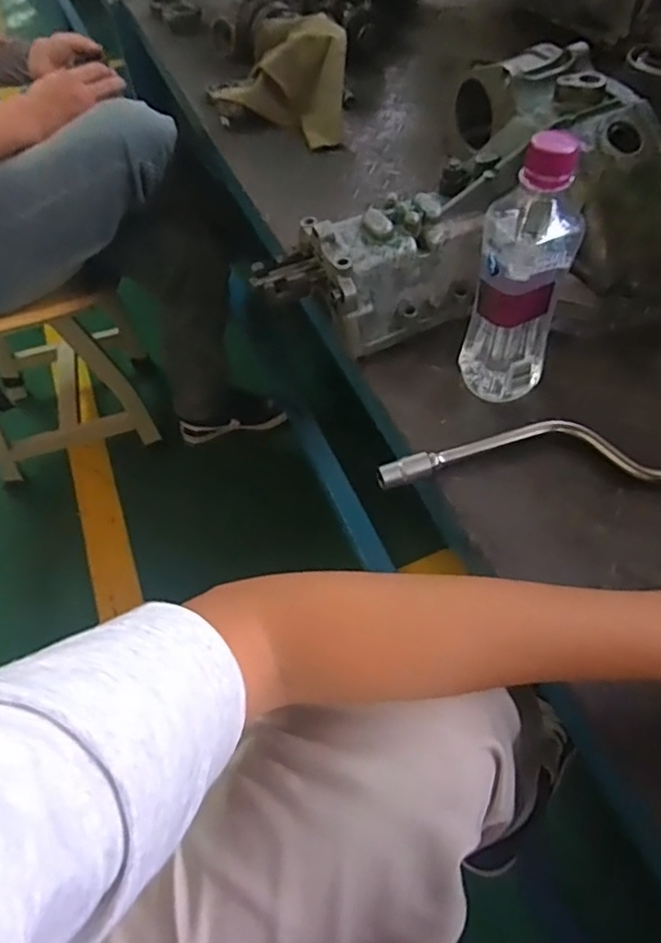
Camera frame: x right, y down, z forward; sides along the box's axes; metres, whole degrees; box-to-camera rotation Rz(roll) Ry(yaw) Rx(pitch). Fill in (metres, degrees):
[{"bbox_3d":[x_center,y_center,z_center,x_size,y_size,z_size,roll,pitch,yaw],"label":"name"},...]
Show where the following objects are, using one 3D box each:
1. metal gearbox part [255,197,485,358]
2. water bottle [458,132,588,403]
[{"bbox_3d":[0.036,-0.174,0.559,0.197,0.083,0.097,-18,54,-8],"label":"metal gearbox part"},{"bbox_3d":[0.138,-0.137,0.463,0.068,0.199,0.055,10,55,13],"label":"water bottle"}]

